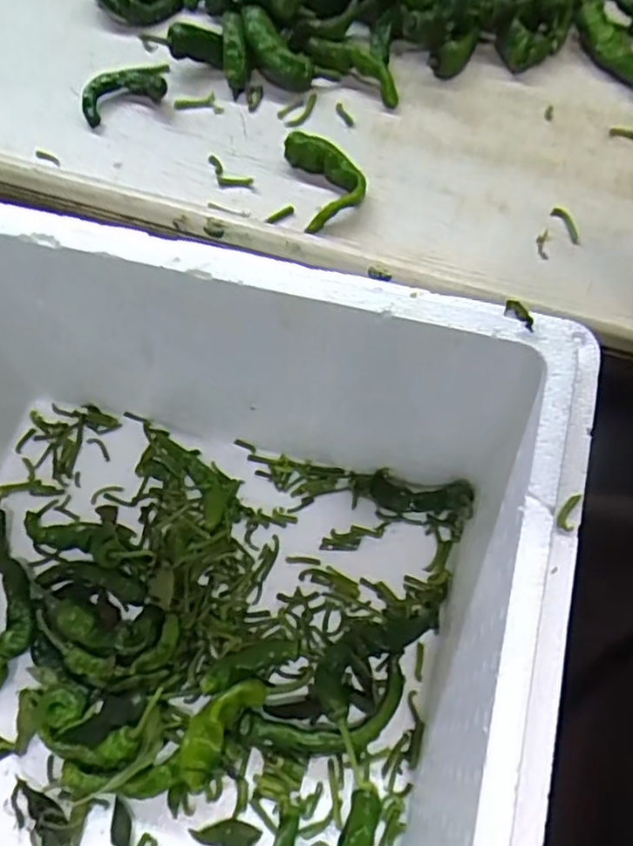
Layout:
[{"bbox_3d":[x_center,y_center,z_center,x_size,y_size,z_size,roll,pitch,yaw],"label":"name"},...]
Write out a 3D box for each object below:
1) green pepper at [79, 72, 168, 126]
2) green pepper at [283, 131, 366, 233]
[{"bbox_3d":[-0.155,-0.266,0.540,0.067,0.024,0.040,-16,65,-5],"label":"green pepper"},{"bbox_3d":[0.007,-0.182,0.495,0.047,0.024,0.074,-15,64,-5],"label":"green pepper"}]

